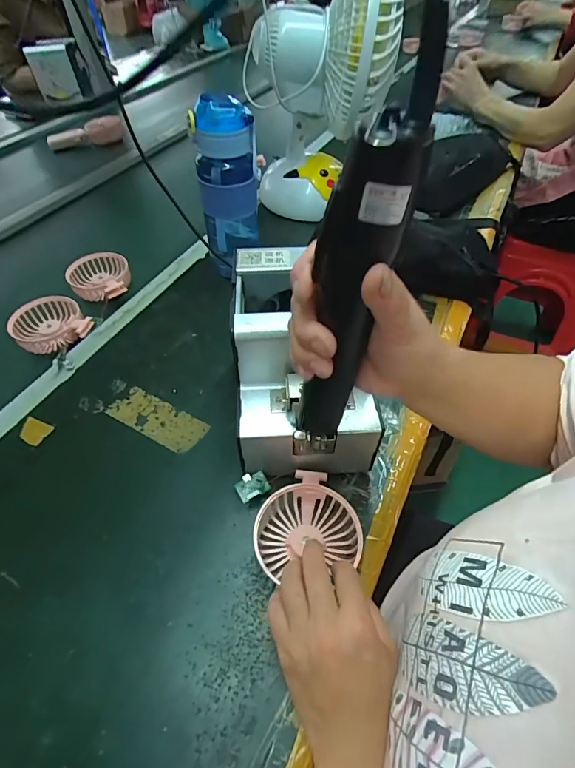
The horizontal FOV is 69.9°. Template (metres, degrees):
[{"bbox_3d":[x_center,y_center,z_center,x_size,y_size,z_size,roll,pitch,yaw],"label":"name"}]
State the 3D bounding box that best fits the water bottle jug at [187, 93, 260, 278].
[{"bbox_3d":[-0.078,-0.255,0.547,0.075,0.219,0.081,-8,52,-8],"label":"water bottle jug"}]

